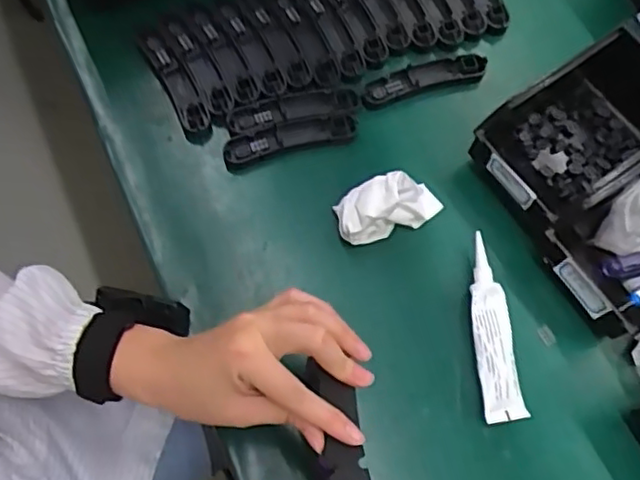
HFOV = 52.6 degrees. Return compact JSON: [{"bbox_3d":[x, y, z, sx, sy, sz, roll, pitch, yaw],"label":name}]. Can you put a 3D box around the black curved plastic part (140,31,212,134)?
[{"bbox_3d":[-0.134,-0.146,0.604,0.026,0.024,0.120,-25,71,-10],"label":"black curved plastic part"}]

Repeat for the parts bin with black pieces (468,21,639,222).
[{"bbox_3d":[0.236,-0.095,0.568,0.188,0.080,0.111,-35,73,-13],"label":"parts bin with black pieces"}]

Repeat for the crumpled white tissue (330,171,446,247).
[{"bbox_3d":[0.060,-0.032,0.544,0.097,0.051,0.043,-16,70,-7],"label":"crumpled white tissue"}]

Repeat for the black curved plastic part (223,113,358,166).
[{"bbox_3d":[-0.027,-0.092,0.584,0.121,0.014,0.028,-14,69,-6],"label":"black curved plastic part"}]

